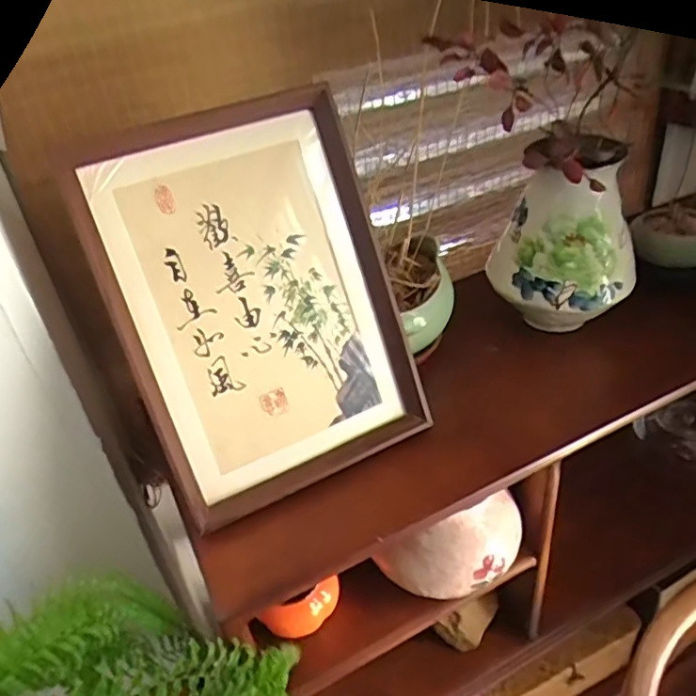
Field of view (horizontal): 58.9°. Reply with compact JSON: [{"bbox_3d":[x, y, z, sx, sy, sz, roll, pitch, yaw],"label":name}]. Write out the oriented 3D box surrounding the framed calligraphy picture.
[{"bbox_3d":[-0.073,-0.039,0.522,0.231,0.311,0.020,-21,11,-20],"label":"framed calligraphy picture"}]

